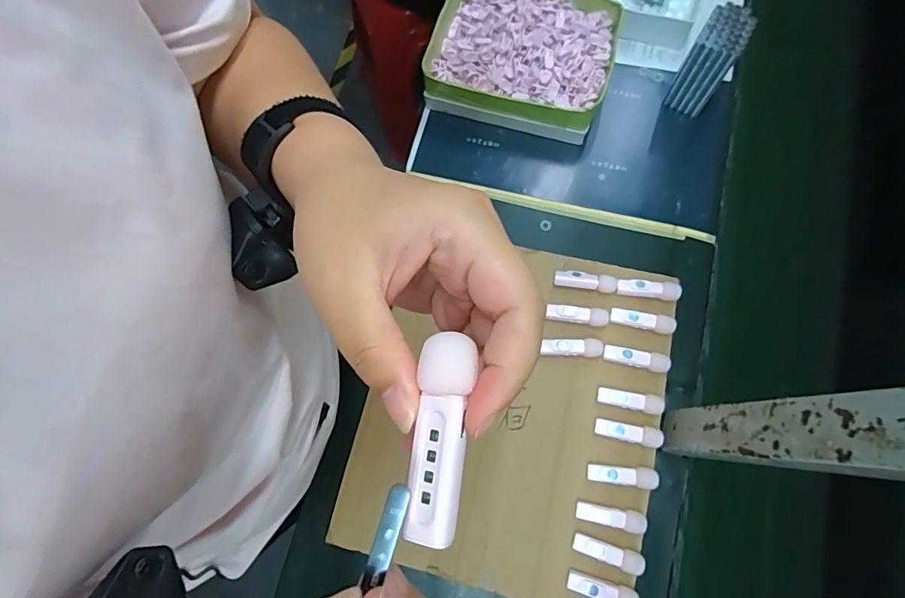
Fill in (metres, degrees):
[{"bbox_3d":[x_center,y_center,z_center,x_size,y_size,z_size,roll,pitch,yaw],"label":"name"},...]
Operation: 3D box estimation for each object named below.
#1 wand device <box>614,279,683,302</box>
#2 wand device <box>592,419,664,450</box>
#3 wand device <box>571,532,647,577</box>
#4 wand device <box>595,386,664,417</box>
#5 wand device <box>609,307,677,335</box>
[{"bbox_3d":[0.209,-0.010,0.513,0.064,0.013,0.018,11,76,4],"label":"wand device"},{"bbox_3d":[0.173,0.132,0.474,0.063,0.009,0.018,12,76,4],"label":"wand device"},{"bbox_3d":[0.146,0.237,0.448,0.065,0.011,0.018,16,76,5],"label":"wand device"},{"bbox_3d":[0.177,0.102,0.481,0.062,0.009,0.017,9,75,18],"label":"wand device"},{"bbox_3d":[0.198,0.022,0.503,0.065,0.010,0.017,15,76,5],"label":"wand device"}]

